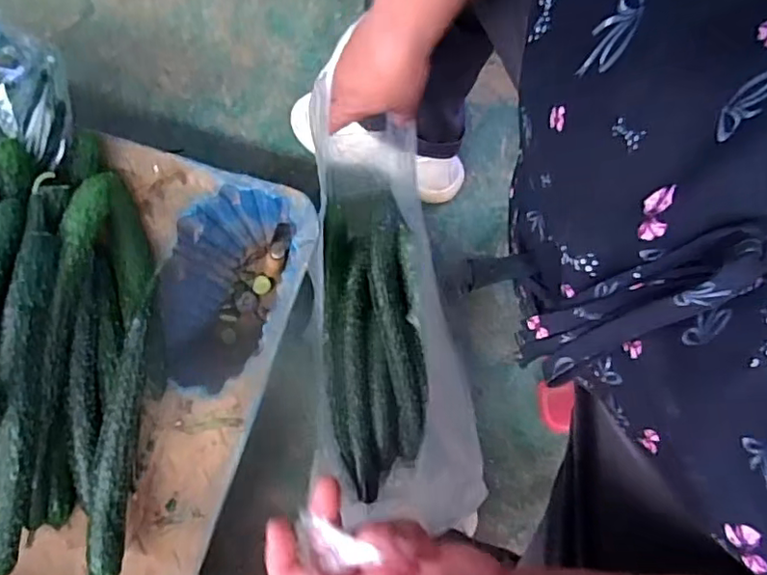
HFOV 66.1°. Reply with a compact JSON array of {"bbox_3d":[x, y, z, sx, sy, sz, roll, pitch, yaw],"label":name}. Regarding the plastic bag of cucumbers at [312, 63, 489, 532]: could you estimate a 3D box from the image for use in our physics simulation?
[{"bbox_3d":[-0.005,0.025,0.715,0.168,0.097,0.471,-8,82,-2],"label":"plastic bag of cucumbers"}]

